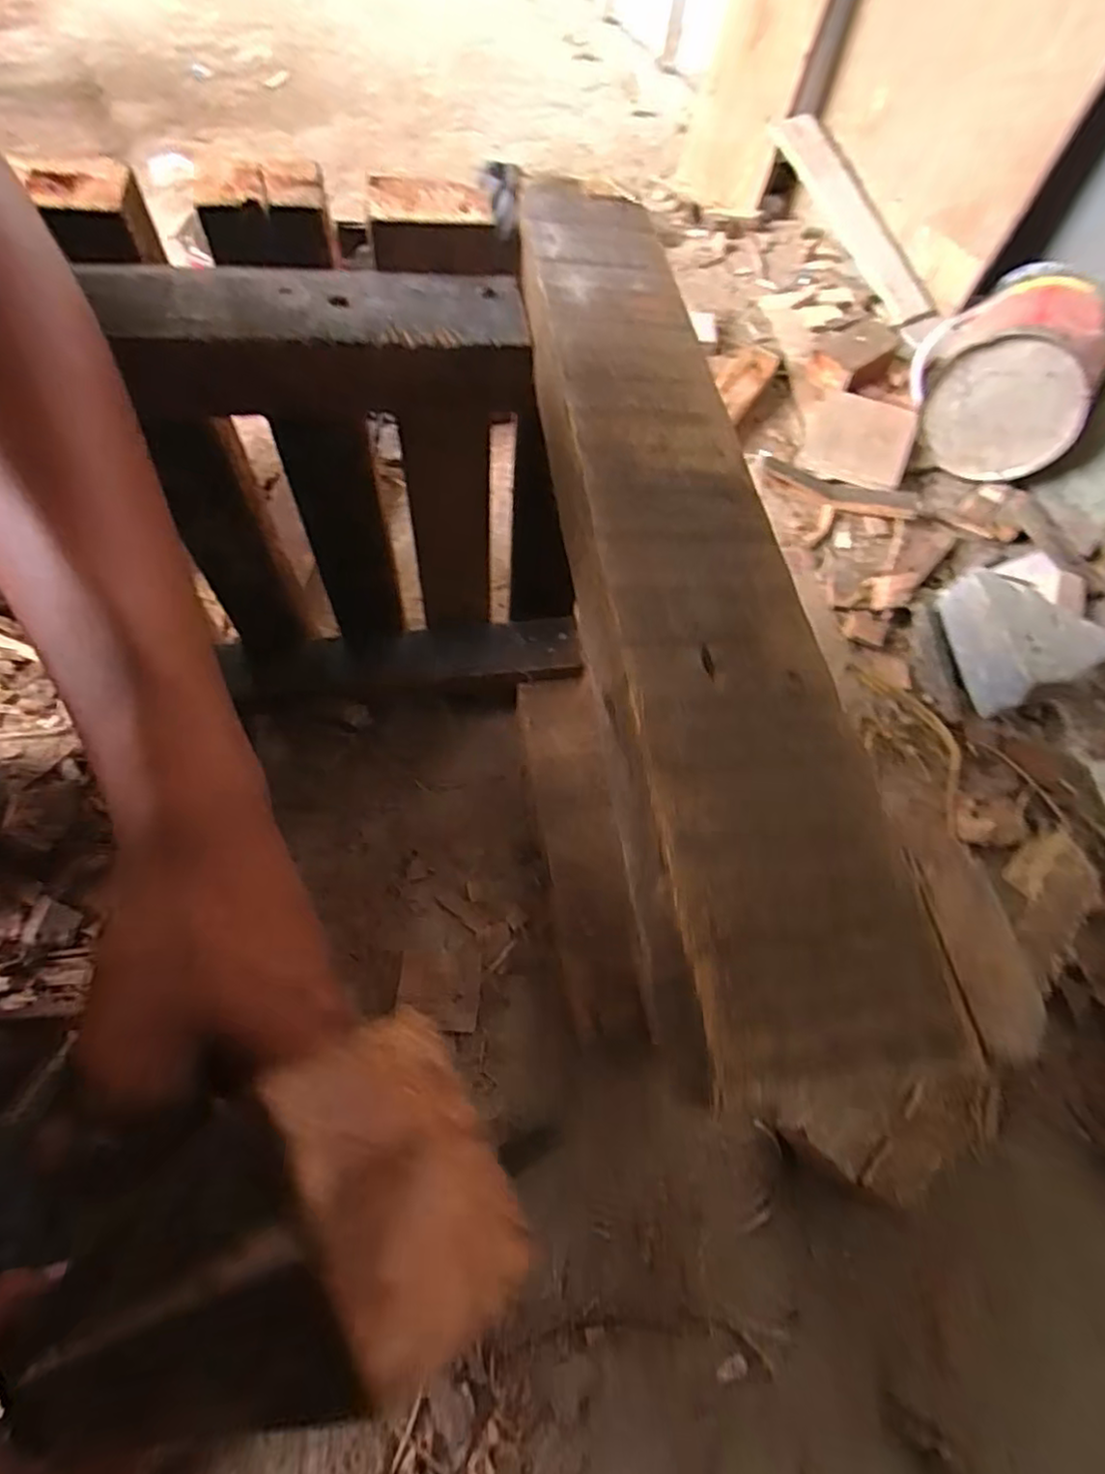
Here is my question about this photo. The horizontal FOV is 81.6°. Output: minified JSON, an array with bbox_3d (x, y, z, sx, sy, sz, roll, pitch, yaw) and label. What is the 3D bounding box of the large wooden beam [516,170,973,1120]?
[{"bbox_3d":[0.037,-0.080,0.218,0.073,0.025,0.351,-6,65,-6],"label":"large wooden beam"}]

